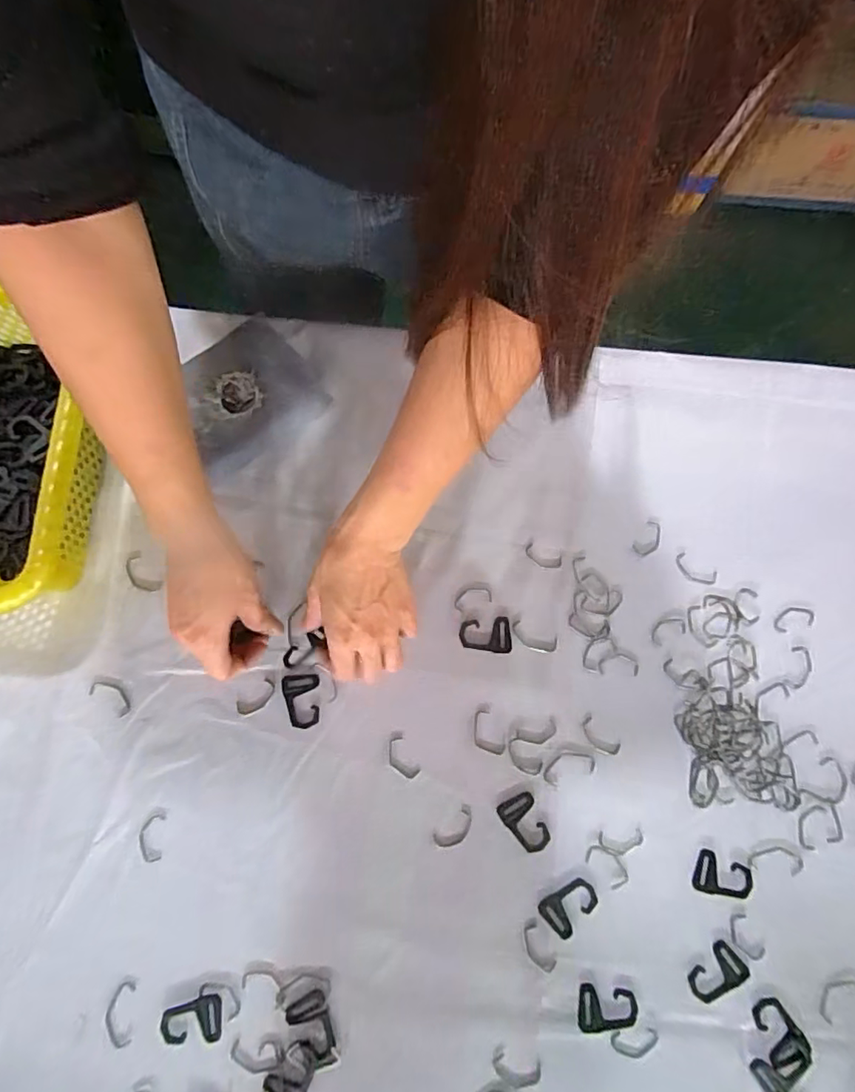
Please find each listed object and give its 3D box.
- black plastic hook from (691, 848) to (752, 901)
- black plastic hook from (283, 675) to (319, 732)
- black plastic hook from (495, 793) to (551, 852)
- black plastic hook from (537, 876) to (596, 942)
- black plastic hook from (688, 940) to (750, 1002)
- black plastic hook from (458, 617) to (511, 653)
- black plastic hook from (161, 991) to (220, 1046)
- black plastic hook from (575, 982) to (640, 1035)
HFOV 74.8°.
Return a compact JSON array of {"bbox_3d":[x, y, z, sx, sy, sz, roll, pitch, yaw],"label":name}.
[{"bbox_3d":[0.225,0.253,0.426,0.041,0.005,0.029,23,78,4],"label":"black plastic hook"},{"bbox_3d":[-0.103,0.125,0.450,0.030,0.004,0.042,-2,77,-1],"label":"black plastic hook"},{"bbox_3d":[0.074,0.214,0.429,0.029,0.004,0.043,-24,79,-6],"label":"black plastic hook"},{"bbox_3d":[0.106,0.269,0.421,0.042,0.004,0.030,-43,81,-10],"label":"black plastic hook"},{"bbox_3d":[0.213,0.316,0.410,0.042,0.004,0.028,-41,81,-9],"label":"black plastic hook"},{"bbox_3d":[0.048,0.074,0.463,0.041,0.004,0.029,0,77,-1],"label":"black plastic hook"},{"bbox_3d":[-0.169,0.338,0.399,0.041,0.004,0.029,-4,77,-2],"label":"black plastic hook"},{"bbox_3d":[0.130,0.337,0.404,0.042,0.004,0.030,8,77,1],"label":"black plastic hook"}]

